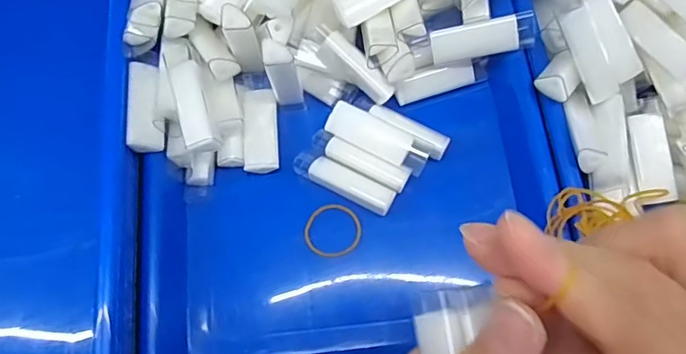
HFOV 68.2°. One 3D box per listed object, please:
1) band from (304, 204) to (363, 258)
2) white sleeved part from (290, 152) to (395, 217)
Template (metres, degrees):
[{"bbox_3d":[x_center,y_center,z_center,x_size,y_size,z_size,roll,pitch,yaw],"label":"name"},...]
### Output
[{"bbox_3d":[-0.006,0.035,0.322,0.035,0.006,0.033,0,71,1],"label":"band"},{"bbox_3d":[0.001,0.003,0.327,0.066,0.011,0.017,24,73,9],"label":"white sleeved part"}]

